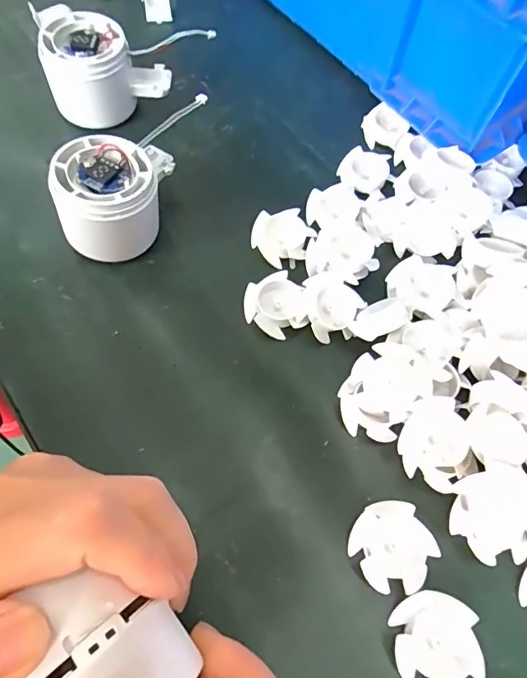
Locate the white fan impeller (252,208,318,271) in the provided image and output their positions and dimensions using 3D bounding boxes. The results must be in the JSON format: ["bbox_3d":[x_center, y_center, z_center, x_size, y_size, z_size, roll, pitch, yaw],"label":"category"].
[{"bbox_3d":[0.012,-0.068,0.313,0.038,0.015,0.036,1,64,-3],"label":"white fan impeller"}]

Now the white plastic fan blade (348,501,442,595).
[{"bbox_3d":[0.064,0.103,0.234,0.037,0.009,0.040,1,64,-3],"label":"white plastic fan blade"}]

